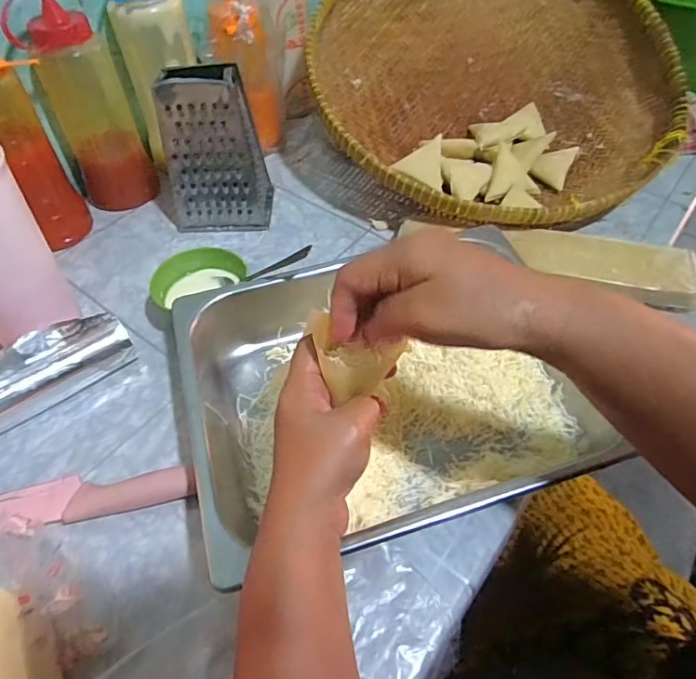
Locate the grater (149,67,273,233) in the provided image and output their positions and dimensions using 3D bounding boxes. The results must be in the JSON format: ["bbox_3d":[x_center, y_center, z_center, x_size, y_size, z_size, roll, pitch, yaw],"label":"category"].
[{"bbox_3d":[-0.148,-0.210,0.576,0.103,0.162,0.076,1,50,1],"label":"grater"}]

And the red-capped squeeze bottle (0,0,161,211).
[{"bbox_3d":[-0.287,-0.261,0.588,0.084,0.208,0.089,-15,52,-12],"label":"red-capped squeeze bottle"}]

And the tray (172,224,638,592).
[{"bbox_3d":[0.035,0.029,0.444,0.331,0.064,0.272,-16,52,-12],"label":"tray"}]

